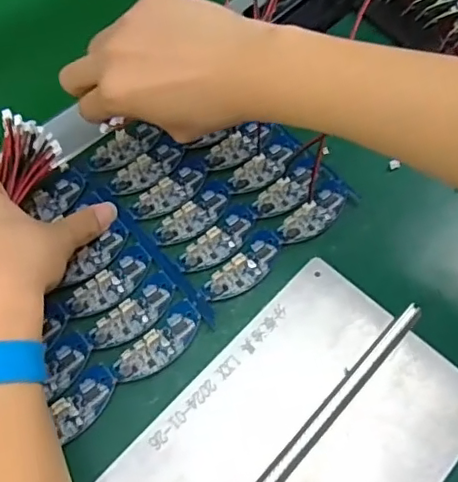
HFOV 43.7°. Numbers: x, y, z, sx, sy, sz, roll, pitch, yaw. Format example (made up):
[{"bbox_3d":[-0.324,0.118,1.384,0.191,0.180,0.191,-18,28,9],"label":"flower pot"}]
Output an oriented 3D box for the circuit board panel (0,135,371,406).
[{"bbox_3d":[-0.008,-0.043,0.409,0.138,0.010,0.150,-36,68,-17],"label":"circuit board panel"}]

